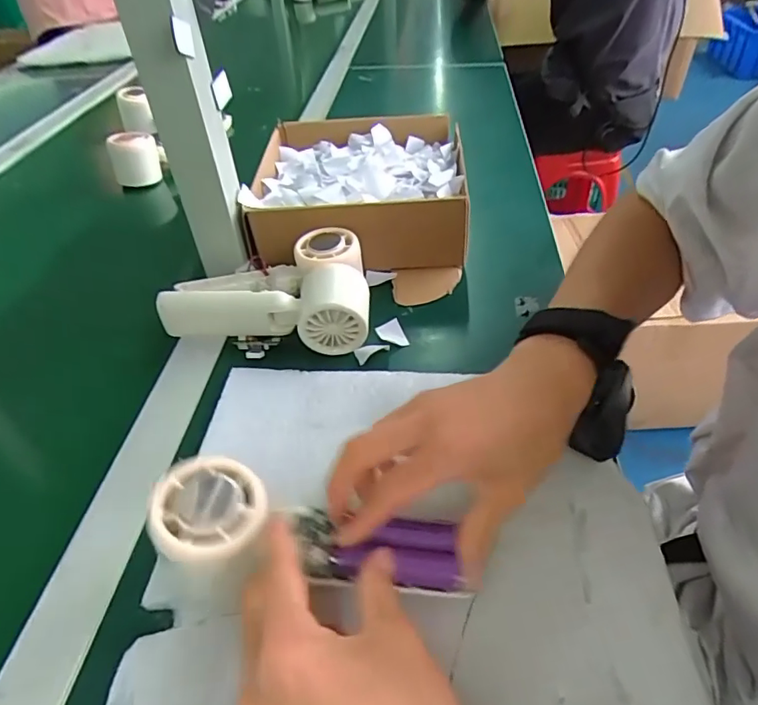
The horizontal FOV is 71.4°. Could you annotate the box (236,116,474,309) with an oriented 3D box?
[{"bbox_3d":[-0.019,-0.155,0.550,0.209,0.085,0.264,-1,43,3],"label":"box"}]

